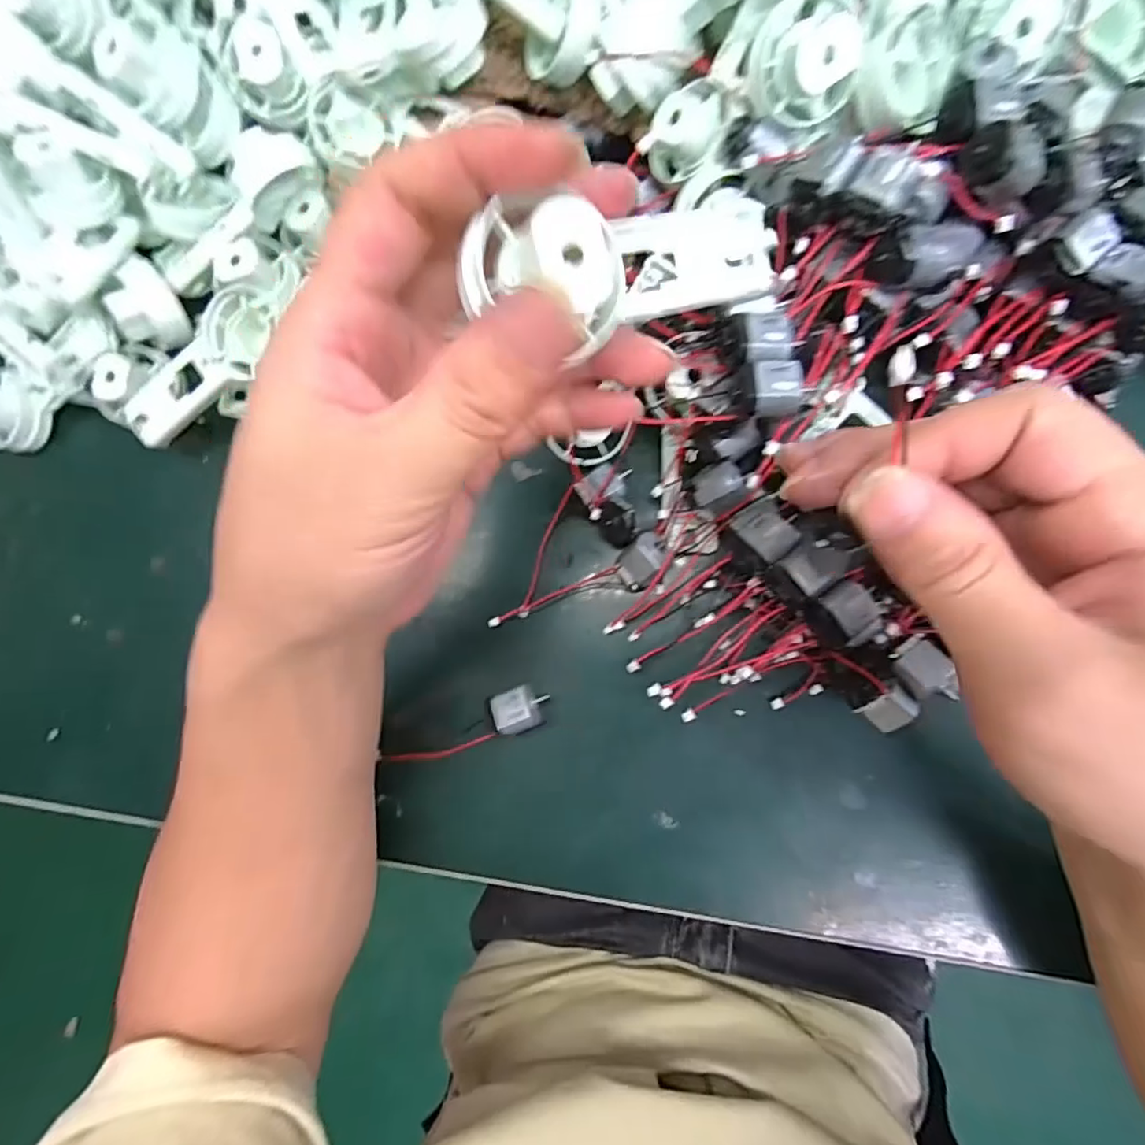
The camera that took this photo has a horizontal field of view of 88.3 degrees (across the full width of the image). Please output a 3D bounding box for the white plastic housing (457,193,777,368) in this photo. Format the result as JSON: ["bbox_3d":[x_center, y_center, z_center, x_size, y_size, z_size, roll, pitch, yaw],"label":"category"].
[{"bbox_3d":[0.018,-0.083,0.157,0.098,0.026,0.029,-24,80,-36],"label":"white plastic housing"}]

